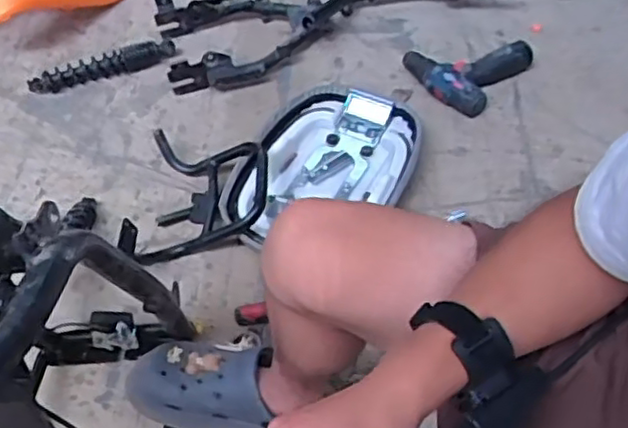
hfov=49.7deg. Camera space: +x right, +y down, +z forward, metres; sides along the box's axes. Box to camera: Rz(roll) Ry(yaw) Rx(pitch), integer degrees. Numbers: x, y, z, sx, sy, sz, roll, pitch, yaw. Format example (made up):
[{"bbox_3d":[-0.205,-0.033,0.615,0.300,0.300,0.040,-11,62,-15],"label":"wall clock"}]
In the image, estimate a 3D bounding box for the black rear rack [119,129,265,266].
[{"bbox_3d":[-0.179,-0.021,1.093,0.210,0.080,0.258,2,53,6],"label":"black rear rack"}]

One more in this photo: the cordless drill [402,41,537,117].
[{"bbox_3d":[0.290,-0.283,1.276,0.196,0.052,0.179,-36,58,-21],"label":"cordless drill"}]

